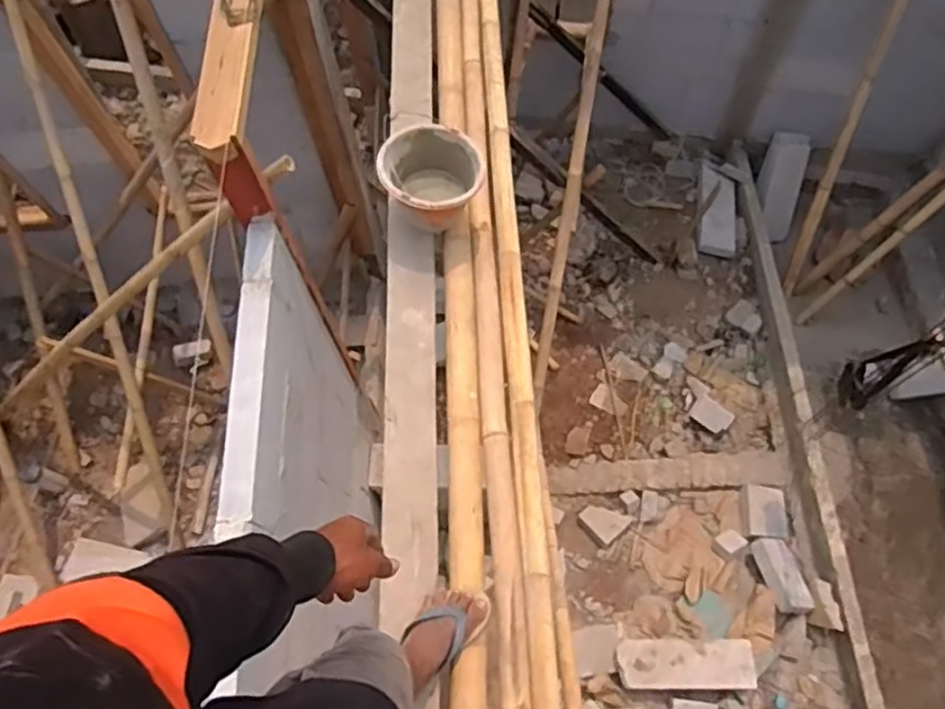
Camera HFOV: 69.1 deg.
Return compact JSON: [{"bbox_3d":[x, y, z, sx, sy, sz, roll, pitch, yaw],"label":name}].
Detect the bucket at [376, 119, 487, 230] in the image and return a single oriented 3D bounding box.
[{"bbox_3d":[-0.111,-0.448,1.716,0.248,0.142,0.237,-1,66,2],"label":"bucket"}]

